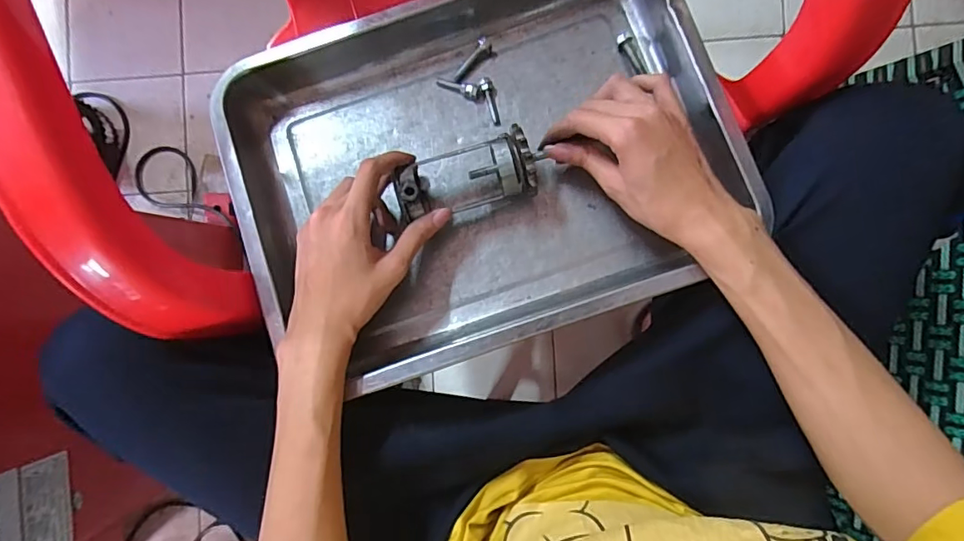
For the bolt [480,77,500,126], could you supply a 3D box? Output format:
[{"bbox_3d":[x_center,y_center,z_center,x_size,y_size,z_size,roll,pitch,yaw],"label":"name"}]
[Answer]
[{"bbox_3d":[0.007,-0.149,0.446,0.012,0.009,0.044,-10,89,2],"label":"bolt"}]

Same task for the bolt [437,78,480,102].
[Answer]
[{"bbox_3d":[-0.021,-0.161,0.449,0.040,0.009,0.011,24,90,16],"label":"bolt"}]

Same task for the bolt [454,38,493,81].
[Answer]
[{"bbox_3d":[-0.009,-0.185,0.448,0.042,0.011,0.012,-43,88,1],"label":"bolt"}]

